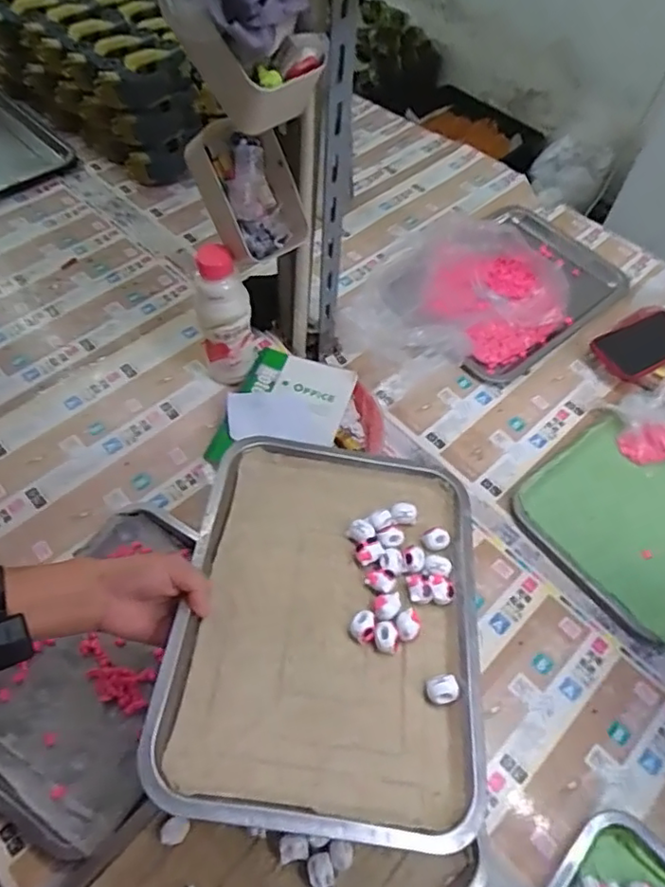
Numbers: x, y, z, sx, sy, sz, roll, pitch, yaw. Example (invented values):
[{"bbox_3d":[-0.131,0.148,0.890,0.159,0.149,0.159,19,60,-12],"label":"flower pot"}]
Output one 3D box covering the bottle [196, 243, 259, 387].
[{"bbox_3d":[-0.133,-0.147,0.752,0.063,0.217,0.072,-7,60,-6],"label":"bottle"}]

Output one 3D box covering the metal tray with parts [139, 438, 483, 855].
[{"bbox_3d":[0.001,0.143,0.532,0.255,0.026,0.350,9,52,0],"label":"metal tray with parts"}]

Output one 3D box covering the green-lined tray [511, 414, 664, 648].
[{"bbox_3d":[0.393,0.078,0.734,0.275,0.025,0.235,-36,67,-21],"label":"green-lined tray"}]

